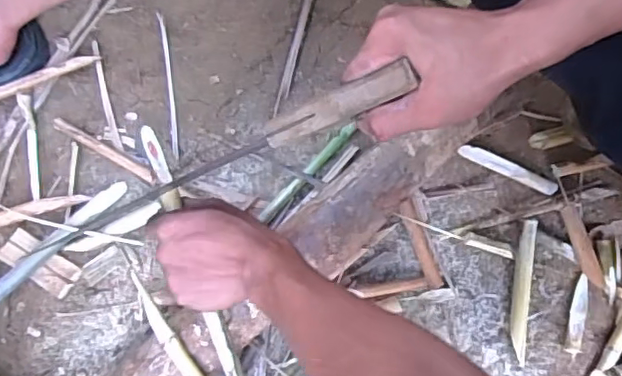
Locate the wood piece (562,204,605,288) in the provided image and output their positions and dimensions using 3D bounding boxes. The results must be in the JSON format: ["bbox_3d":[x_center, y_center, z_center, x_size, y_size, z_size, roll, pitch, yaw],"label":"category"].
[{"bbox_3d":[0.276,0.059,0.585,0.018,0.011,0.084,-15,80,-3],"label":"wood piece"}]

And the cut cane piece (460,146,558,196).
[{"bbox_3d":[0.204,-0.020,0.597,0.106,0.004,0.016,24,102,2],"label":"cut cane piece"}]

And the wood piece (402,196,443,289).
[{"bbox_3d":[0.108,0.055,0.573,0.013,0.013,0.090,-20,81,-4],"label":"wood piece"}]

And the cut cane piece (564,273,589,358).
[{"bbox_3d":[0.269,0.126,0.574,0.018,0.011,0.077,17,80,3],"label":"cut cane piece"}]

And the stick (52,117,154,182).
[{"bbox_3d":[-0.210,-0.038,0.588,0.117,0.012,0.012,29,81,5],"label":"stick"}]

